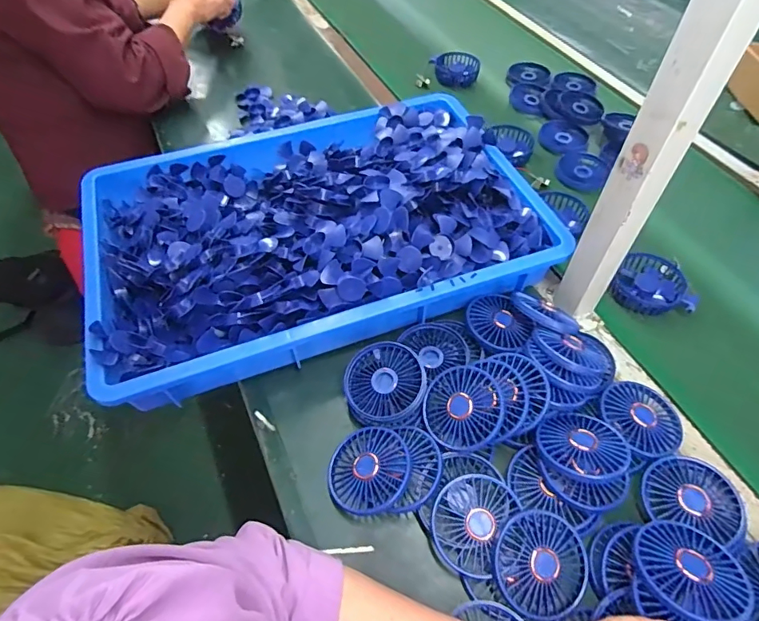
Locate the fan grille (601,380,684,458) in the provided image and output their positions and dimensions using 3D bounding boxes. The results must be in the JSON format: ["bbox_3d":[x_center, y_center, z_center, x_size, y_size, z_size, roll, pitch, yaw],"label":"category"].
[{"bbox_3d":[0.289,0.117,0.523,0.084,0.020,0.081,1,53,-1],"label":"fan grille"}]

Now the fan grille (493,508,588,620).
[{"bbox_3d":[0.147,0.231,0.435,0.085,0.023,0.085,2,73,-5],"label":"fan grille"}]

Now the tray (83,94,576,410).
[{"bbox_3d":[-0.084,-0.132,0.635,0.566,0.105,0.376,-16,55,-13],"label":"tray"}]

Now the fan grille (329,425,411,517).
[{"bbox_3d":[-0.012,0.162,0.491,0.085,0.016,0.087,-13,50,16],"label":"fan grille"}]

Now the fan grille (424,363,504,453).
[{"bbox_3d":[0.089,0.102,0.507,0.082,0.013,0.088,-9,68,22],"label":"fan grille"}]

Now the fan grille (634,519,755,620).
[{"bbox_3d":[0.266,0.219,0.406,0.081,0.010,0.086,-1,34,1],"label":"fan grille"}]

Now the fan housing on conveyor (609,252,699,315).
[{"bbox_3d":[0.369,-0.033,0.638,0.097,0.029,0.086,31,58,20],"label":"fan housing on conveyor"}]

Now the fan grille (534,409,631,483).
[{"bbox_3d":[0.207,0.138,0.485,0.085,0.015,0.080,-9,36,-11],"label":"fan grille"}]

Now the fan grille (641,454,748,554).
[{"bbox_3d":[0.309,0.182,0.469,0.086,0.016,0.076,20,55,13],"label":"fan grille"}]

